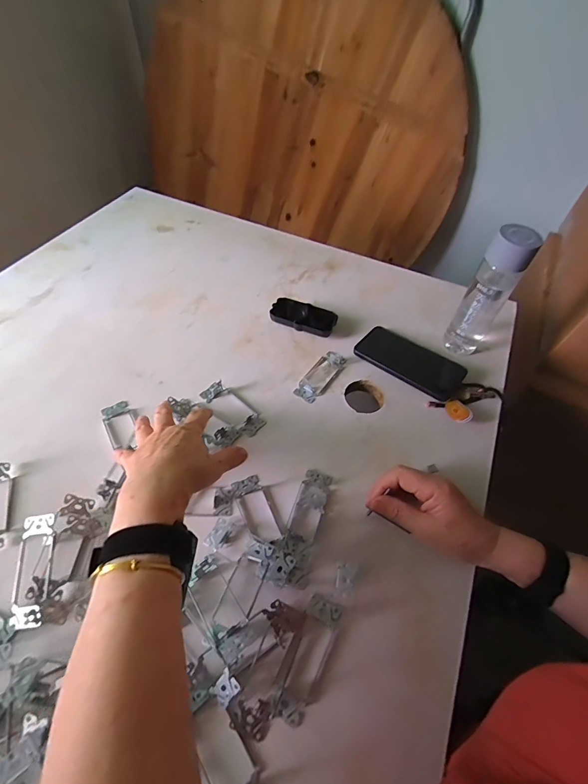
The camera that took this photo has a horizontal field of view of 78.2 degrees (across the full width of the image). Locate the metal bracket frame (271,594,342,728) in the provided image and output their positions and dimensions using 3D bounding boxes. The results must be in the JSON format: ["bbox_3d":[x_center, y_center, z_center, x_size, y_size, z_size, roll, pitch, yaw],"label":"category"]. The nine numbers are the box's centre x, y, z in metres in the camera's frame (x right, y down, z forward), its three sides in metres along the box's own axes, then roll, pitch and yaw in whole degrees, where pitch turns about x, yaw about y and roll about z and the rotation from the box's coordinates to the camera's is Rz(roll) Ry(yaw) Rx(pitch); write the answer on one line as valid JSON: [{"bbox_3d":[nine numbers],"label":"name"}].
[{"bbox_3d":[0.015,0.262,0.359,0.035,0.012,0.106,22,57,14],"label":"metal bracket frame"}]

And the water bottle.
[{"bbox_3d":[0.283,-0.142,0.526,0.058,0.196,0.071,31,59,19],"label":"water bottle"}]

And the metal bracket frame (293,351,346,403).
[{"bbox_3d":[0.041,-0.029,0.560,0.038,0.015,0.101,29,59,18],"label":"metal bracket frame"}]

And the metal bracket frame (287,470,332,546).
[{"bbox_3d":[0.020,0.138,0.445,0.036,0.010,0.088,17,56,10],"label":"metal bracket frame"}]

